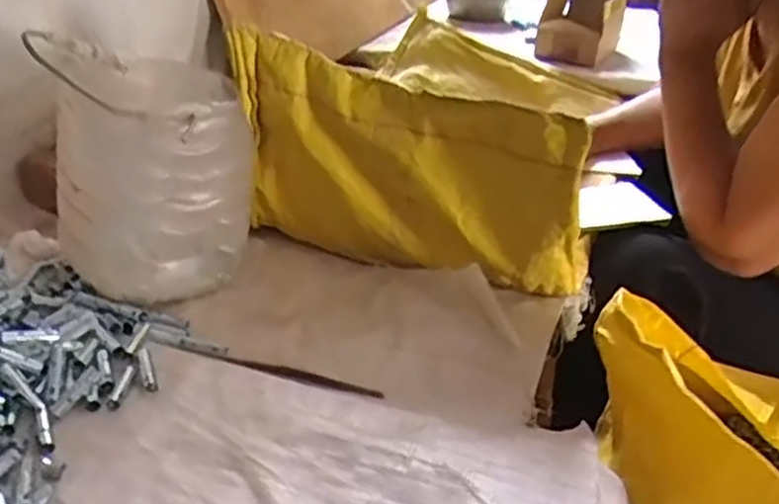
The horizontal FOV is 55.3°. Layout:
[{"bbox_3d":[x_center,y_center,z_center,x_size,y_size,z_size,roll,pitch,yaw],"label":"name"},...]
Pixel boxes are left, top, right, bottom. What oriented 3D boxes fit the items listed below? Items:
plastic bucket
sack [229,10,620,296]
[{"bbox_3d":[-0.208,-0.075,0.670,0.155,0.176,0.187,-3,29,-14],"label":"plastic bucket"},{"bbox_3d":[0.017,-0.071,0.679,0.310,0.217,0.081,17,30,21],"label":"sack"}]

